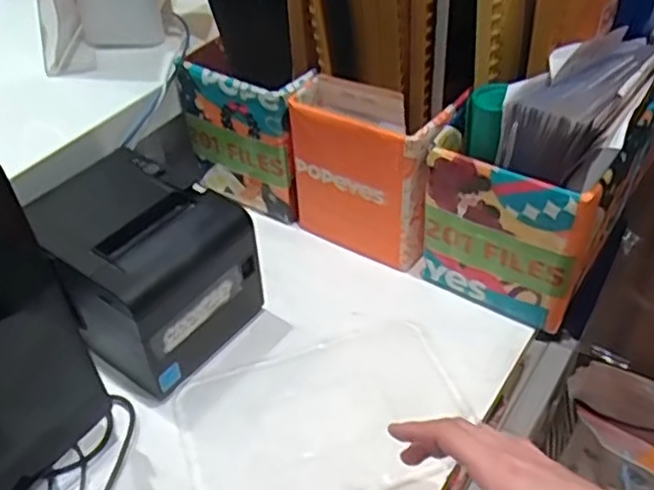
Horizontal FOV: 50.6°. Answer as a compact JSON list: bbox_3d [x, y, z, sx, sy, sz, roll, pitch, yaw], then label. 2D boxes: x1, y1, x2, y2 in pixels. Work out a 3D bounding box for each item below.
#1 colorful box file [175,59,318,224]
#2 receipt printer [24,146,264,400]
[{"bbox_3d":[-0.082,-0.119,0.729,0.148,0.155,0.063,22,48,25],"label":"colorful box file"},{"bbox_3d":[-0.161,0.021,0.606,0.154,0.122,0.130,25,49,27],"label":"receipt printer"}]

